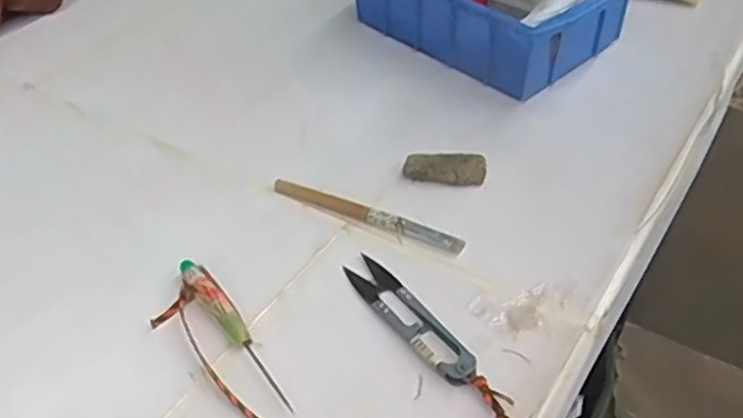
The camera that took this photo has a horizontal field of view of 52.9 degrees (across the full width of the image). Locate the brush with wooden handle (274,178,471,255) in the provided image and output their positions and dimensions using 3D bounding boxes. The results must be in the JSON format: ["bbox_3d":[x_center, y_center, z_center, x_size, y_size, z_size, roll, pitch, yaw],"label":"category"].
[{"bbox_3d":[-0.005,0.003,0.464,0.131,0.009,0.012,17,46,22],"label":"brush with wooden handle"}]

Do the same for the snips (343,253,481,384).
[{"bbox_3d":[0.019,0.056,0.399,0.021,0.006,0.101,-26,46,-23],"label":"snips"}]

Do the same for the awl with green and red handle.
[{"bbox_3d":[-0.073,0.062,0.396,0.015,0.011,0.115,-28,47,-25],"label":"awl with green and red handle"}]

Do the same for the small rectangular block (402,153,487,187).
[{"bbox_3d":[0.047,-0.025,0.482,0.052,0.014,0.019,4,42,8],"label":"small rectangular block"}]

